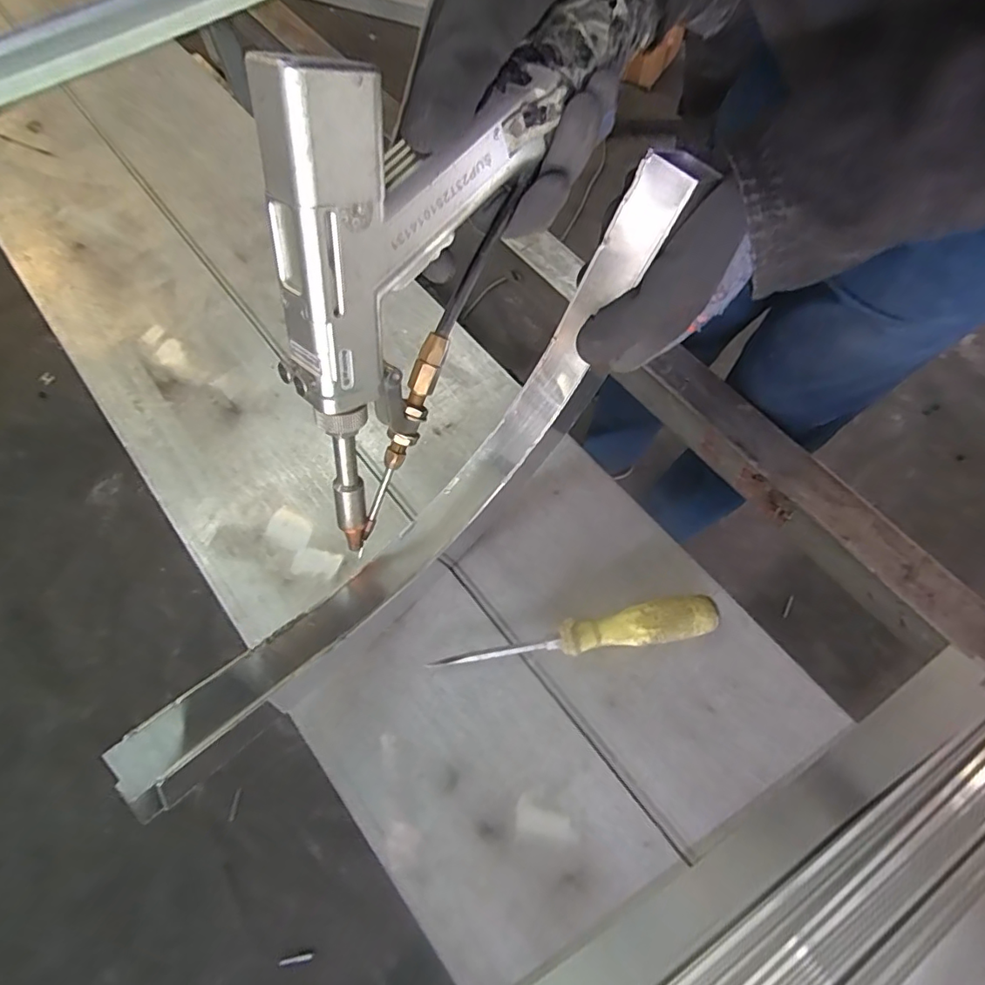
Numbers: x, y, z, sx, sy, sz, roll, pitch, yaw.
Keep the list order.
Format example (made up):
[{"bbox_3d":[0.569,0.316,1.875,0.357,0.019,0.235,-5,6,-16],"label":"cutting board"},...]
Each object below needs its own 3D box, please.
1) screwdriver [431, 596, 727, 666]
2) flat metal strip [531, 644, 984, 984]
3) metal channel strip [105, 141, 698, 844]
[{"bbox_3d":[0.060,0.102,0.378,0.192,0.031,0.027,-7,67,-3],"label":"screwdriver"},{"bbox_3d":[0.137,0.245,0.330,0.477,0.009,0.040,-30,70,-12],"label":"flat metal strip"},{"bbox_3d":[-0.034,-0.003,0.311,0.031,0.121,0.382,41,89,16],"label":"metal channel strip"}]

